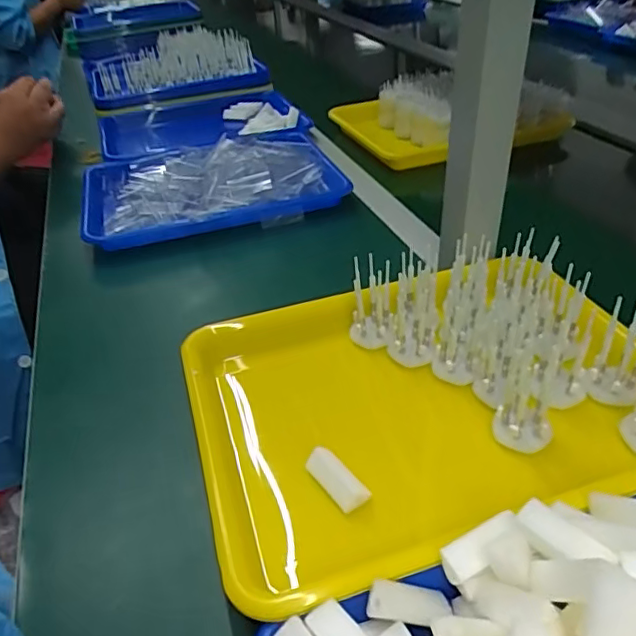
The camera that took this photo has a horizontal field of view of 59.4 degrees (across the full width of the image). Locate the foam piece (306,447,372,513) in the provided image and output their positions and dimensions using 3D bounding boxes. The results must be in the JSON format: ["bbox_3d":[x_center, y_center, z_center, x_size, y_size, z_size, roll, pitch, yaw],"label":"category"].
[{"bbox_3d":[0.012,0.104,0.357,0.017,0.013,0.047,-29,44,-30],"label":"foam piece"}]

